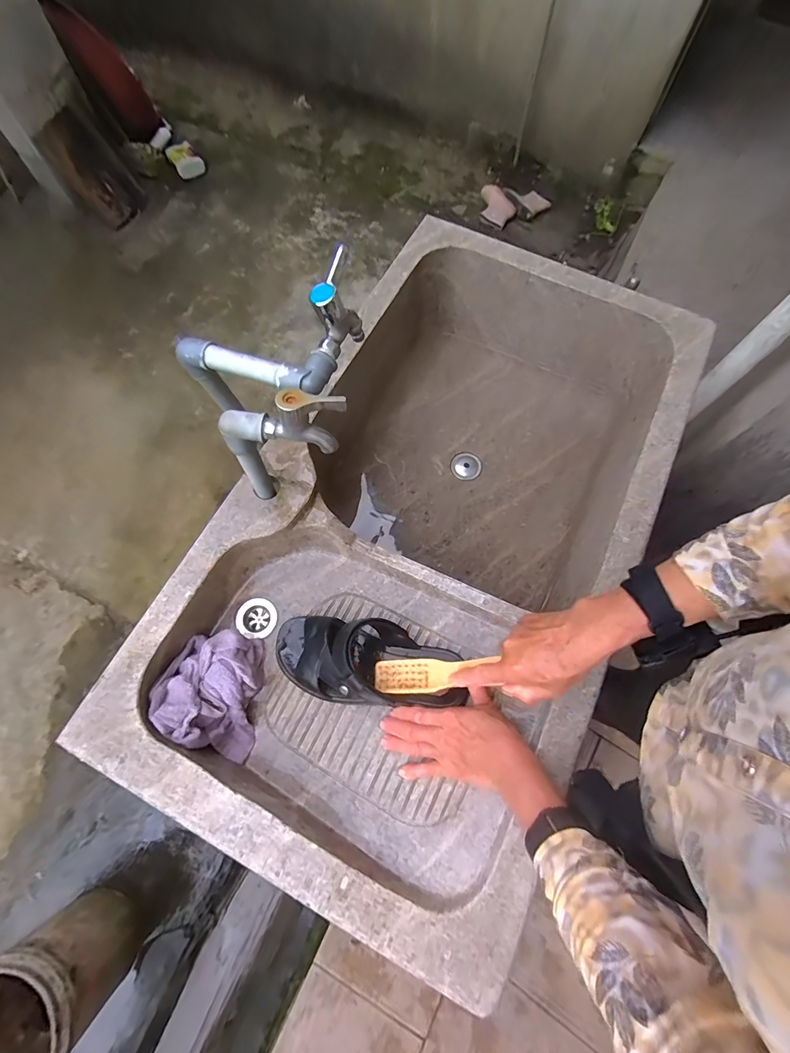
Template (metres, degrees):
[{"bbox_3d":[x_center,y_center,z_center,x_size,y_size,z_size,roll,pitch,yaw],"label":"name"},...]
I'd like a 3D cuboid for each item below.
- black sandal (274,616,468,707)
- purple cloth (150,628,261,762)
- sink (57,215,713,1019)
[{"bbox_3d":[-0.044,0.172,0.529,0.253,0.068,0.104,6,71,13],"label":"black sandal"},{"bbox_3d":[-0.242,0.222,0.539,0.113,0.073,0.157,-6,70,-2],"label":"purple cloth"},{"bbox_3d":[0.070,-0.009,0.688,0.531,0.234,0.964,26,73,7],"label":"sink"}]

